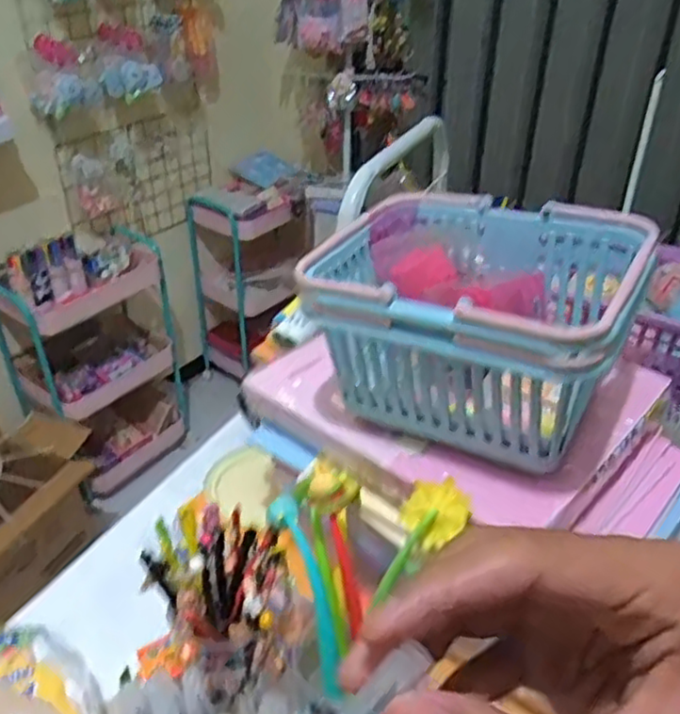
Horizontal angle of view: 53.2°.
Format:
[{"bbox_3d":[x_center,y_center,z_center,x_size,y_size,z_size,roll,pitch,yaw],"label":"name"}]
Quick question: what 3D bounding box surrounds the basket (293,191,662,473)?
[{"bbox_3d":[0.069,-0.020,0.370,0.152,0.099,0.123,20,40,25],"label":"basket"}]

